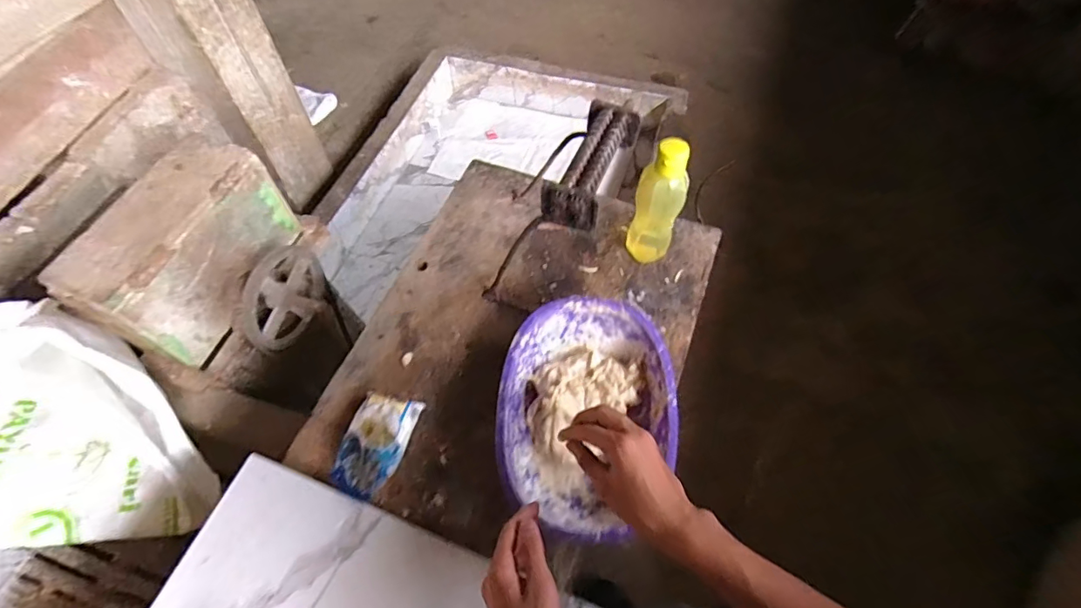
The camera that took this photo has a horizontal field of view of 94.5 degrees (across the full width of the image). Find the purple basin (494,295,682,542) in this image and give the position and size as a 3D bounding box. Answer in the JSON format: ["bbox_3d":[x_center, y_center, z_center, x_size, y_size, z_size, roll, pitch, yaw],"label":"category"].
[{"bbox_3d":[0.060,0.139,0.659,0.227,0.075,0.308,-9,58,-2],"label":"purple basin"}]

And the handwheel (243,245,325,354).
[{"bbox_3d":[-0.482,-0.012,0.972,0.063,0.200,0.196,1,58,4],"label":"handwheel"}]

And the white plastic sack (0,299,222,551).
[{"bbox_3d":[-0.957,0.206,0.894,0.736,0.225,0.401,10,59,9],"label":"white plastic sack"}]

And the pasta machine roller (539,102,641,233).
[{"bbox_3d":[0.072,-0.176,0.625,0.081,0.051,0.198,20,61,15],"label":"pasta machine roller"}]

